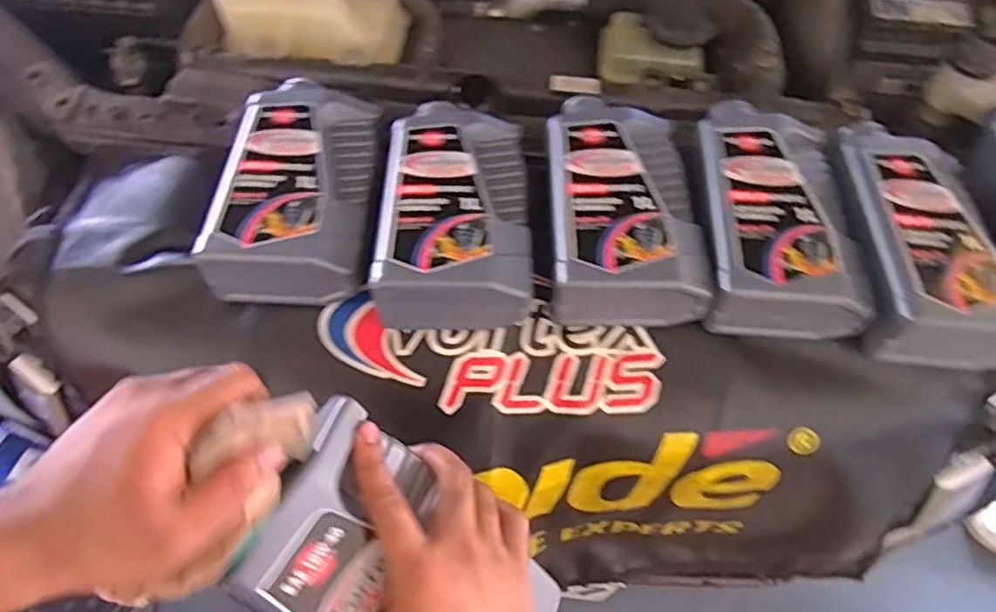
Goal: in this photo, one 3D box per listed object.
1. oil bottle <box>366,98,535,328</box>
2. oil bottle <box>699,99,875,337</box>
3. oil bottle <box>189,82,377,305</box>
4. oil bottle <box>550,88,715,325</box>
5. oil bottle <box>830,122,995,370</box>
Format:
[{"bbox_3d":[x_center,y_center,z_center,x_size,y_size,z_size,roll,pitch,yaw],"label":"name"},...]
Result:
[{"bbox_3d":[-0.036,-0.094,0.538,0.121,0.054,0.220,0,63,-1],"label":"oil bottle"},{"bbox_3d":[0.228,-0.086,0.539,0.125,0.055,0.220,5,63,1],"label":"oil bottle"},{"bbox_3d":[-0.166,-0.111,0.546,0.119,0.049,0.214,0,63,-1],"label":"oil bottle"},{"bbox_3d":[0.099,-0.096,0.546,0.125,0.051,0.222,1,63,-1],"label":"oil bottle"},{"bbox_3d":[0.348,-0.065,0.524,0.128,0.050,0.223,5,63,1],"label":"oil bottle"}]

